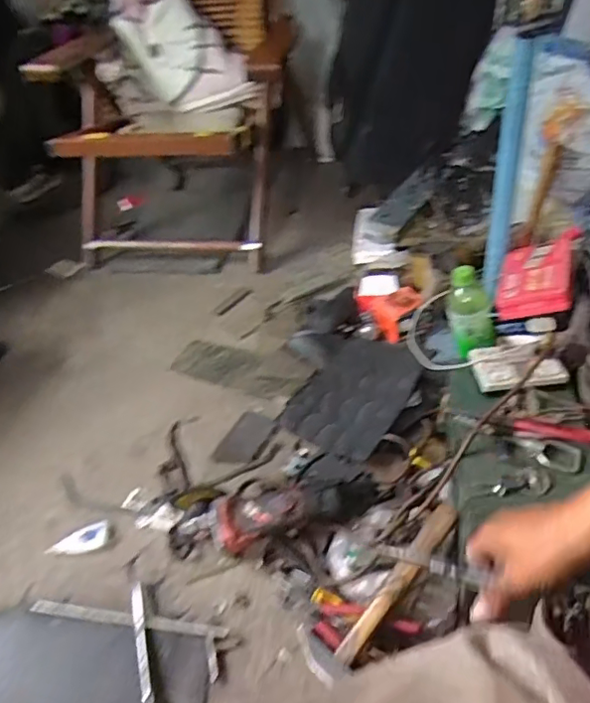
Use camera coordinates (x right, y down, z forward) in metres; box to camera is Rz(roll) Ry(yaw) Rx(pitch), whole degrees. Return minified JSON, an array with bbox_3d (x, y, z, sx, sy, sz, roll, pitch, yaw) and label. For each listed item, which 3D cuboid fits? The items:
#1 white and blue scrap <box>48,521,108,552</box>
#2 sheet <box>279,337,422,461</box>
[{"bbox_3d":[-0.324,0.293,0.849,0.088,0.026,0.033,-22,42,-19],"label":"white and blue scrap"},{"bbox_3d":[0.114,0.062,0.993,0.178,0.027,0.283,20,46,28],"label":"sheet"}]

